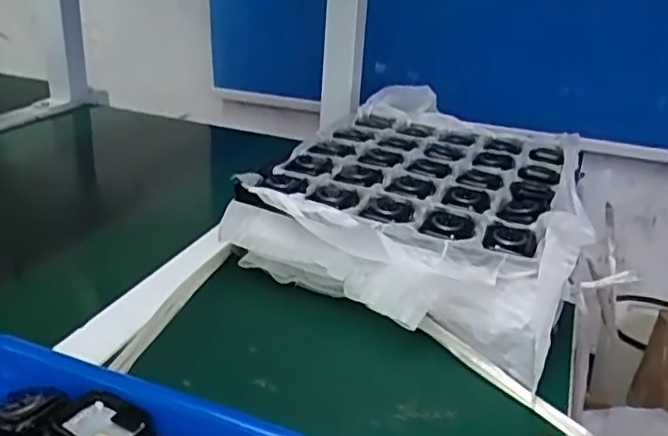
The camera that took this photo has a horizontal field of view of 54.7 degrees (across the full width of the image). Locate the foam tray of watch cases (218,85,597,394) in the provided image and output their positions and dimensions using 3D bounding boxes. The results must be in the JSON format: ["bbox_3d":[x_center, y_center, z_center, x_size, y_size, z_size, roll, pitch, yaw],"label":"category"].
[{"bbox_3d":[0.092,-0.018,0.582,0.279,0.080,0.317,16,27,26],"label":"foam tray of watch cases"}]

